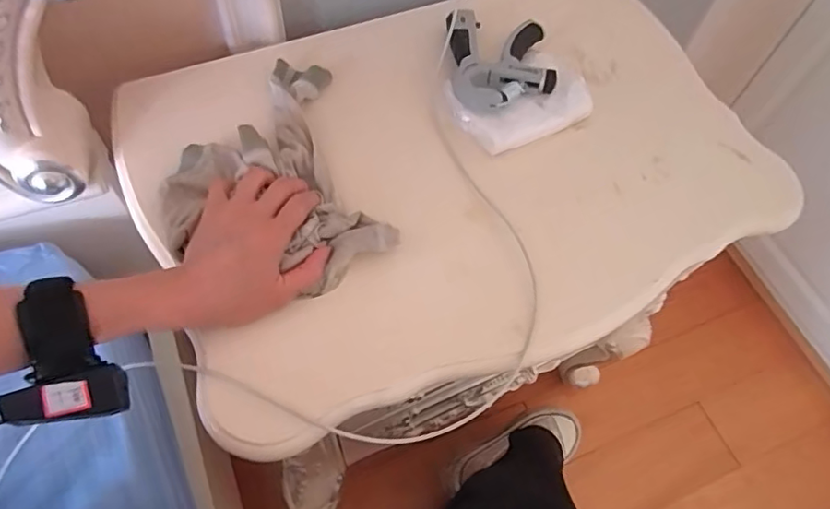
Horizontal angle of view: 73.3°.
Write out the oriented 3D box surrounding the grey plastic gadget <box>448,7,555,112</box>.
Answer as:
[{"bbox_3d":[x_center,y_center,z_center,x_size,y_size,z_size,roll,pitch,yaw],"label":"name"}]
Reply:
[{"bbox_3d":[0.082,-0.189,0.542,0.099,0.029,0.139,2,61,-3],"label":"grey plastic gadget"}]

